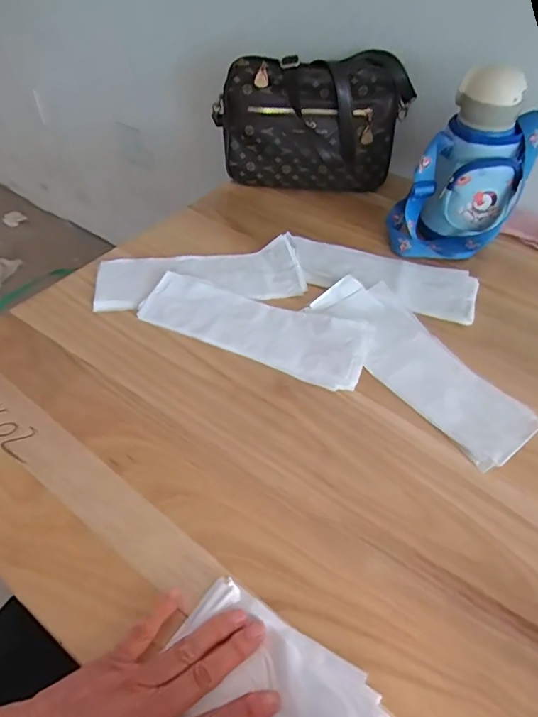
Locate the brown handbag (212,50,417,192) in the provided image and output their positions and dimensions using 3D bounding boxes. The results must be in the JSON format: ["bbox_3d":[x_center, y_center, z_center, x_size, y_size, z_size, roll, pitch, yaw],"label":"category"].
[{"bbox_3d":[0.064,-0.338,0.712,0.272,0.164,0.104,-4,49,-6],"label":"brown handbag"}]

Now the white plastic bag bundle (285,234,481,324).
[{"bbox_3d":[0.143,-0.108,0.609,0.229,0.019,0.097,14,51,10],"label":"white plastic bag bundle"}]

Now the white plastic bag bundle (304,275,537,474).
[{"bbox_3d":[0.159,0.000,0.525,0.098,0.010,0.262,-27,56,-23],"label":"white plastic bag bundle"}]

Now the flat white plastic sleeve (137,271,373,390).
[{"bbox_3d":[-0.018,-0.037,0.546,0.255,0.008,0.091,17,51,11],"label":"flat white plastic sleeve"}]

